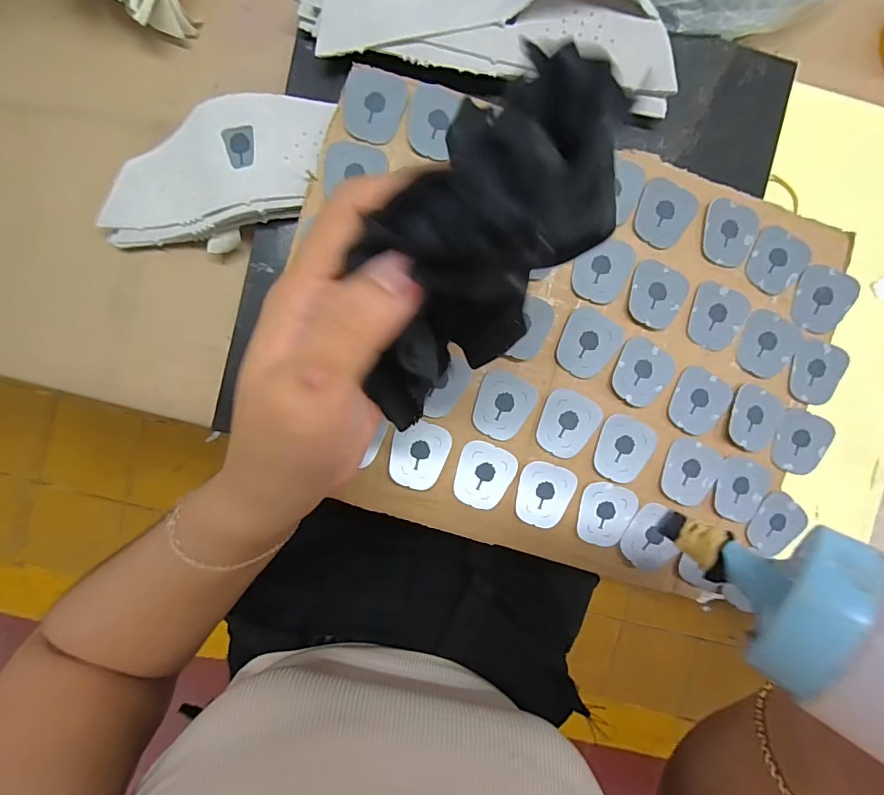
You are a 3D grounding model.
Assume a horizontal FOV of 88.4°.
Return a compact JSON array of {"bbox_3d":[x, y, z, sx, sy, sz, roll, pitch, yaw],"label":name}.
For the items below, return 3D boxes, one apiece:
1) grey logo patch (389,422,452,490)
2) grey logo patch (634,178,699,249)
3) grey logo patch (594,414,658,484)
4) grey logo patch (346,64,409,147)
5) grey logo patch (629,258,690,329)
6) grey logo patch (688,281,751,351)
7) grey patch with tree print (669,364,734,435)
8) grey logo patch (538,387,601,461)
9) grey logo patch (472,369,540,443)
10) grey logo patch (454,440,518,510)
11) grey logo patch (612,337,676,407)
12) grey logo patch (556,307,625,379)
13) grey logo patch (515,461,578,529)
[{"bbox_3d":[-0.014,0.034,0.266,0.033,0.006,0.038,18,92,-3],"label":"grey logo patch"},{"bbox_3d":[0.131,-0.110,0.268,0.031,0.004,0.037,33,91,-4],"label":"grey logo patch"},{"bbox_3d":[0.109,0.031,0.273,0.033,0.004,0.038,30,91,-4],"label":"grey logo patch"},{"bbox_3d":[-0.038,-0.165,0.256,0.034,0.004,0.038,12,92,-3],"label":"grey logo patch"},{"bbox_3d":[0.127,-0.061,0.269,0.033,0.004,0.038,27,91,-4],"label":"grey logo patch"},{"bbox_3d":[0.167,-0.048,0.273,0.033,0.004,0.039,12,92,-3],"label":"grey logo patch"},{"bbox_3d":[0.157,0.003,0.274,0.034,0.004,0.038,21,92,-3],"label":"grey patch with tree print"},{"bbox_3d":[0.075,0.016,0.271,0.033,0.004,0.038,27,91,-4],"label":"grey logo patch"},{"bbox_3d":[0.036,0.005,0.268,0.033,0.004,0.037,25,92,-3],"label":"grey logo patch"},{"bbox_3d":[0.024,0.047,0.271,0.033,0.004,0.038,21,92,-3],"label":"grey logo patch"},{"bbox_3d":[0.120,-0.014,0.270,0.034,0.004,0.037,33,91,-4],"label":"grey logo patch"},{"bbox_3d":[0.087,-0.032,0.268,0.033,0.004,0.038,29,91,-4],"label":"grey logo patch"},{"bbox_3d":[0.063,0.059,0.274,0.034,0.004,0.038,10,92,-3],"label":"grey logo patch"}]

